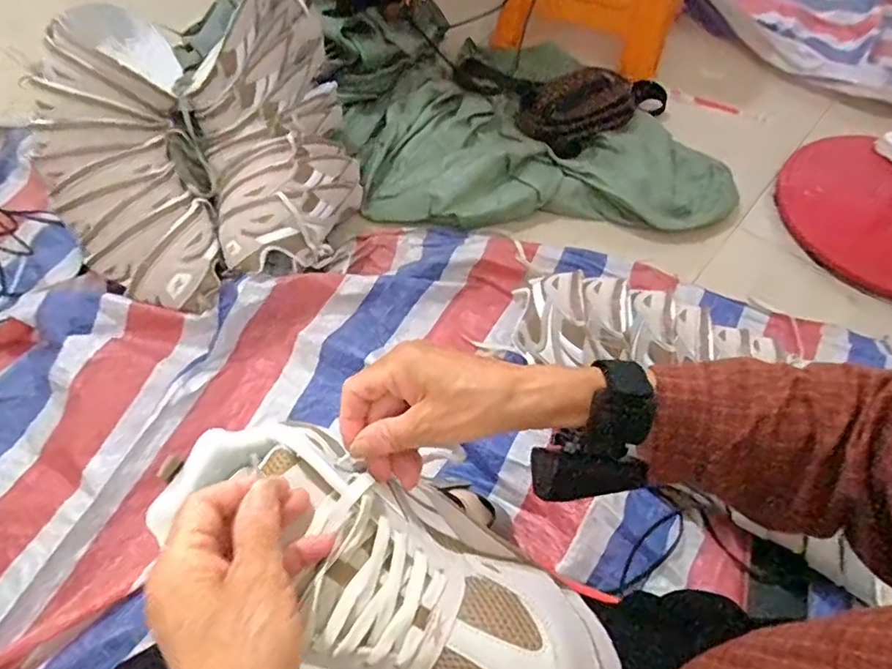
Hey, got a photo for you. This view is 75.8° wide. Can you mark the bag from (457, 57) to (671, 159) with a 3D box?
[{"bbox_3d":[0.217,-0.469,1.146,0.415,0.087,0.201,16,59,8],"label":"bag"}]

